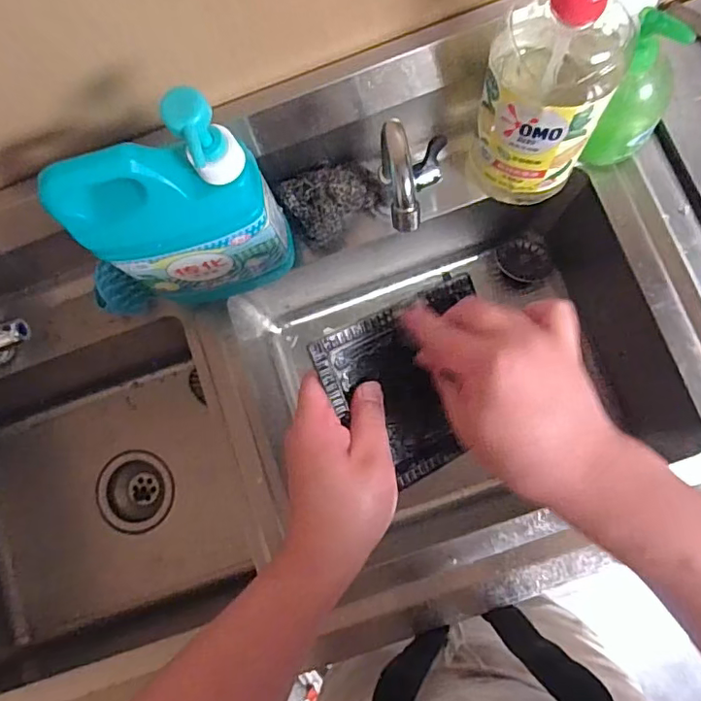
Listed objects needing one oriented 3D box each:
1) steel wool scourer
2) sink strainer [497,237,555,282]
[{"bbox_3d":[-0.018,-0.152,0.559,0.092,0.046,0.068,-30,81,1],"label":"steel wool scourer"},{"bbox_3d":[0.244,-0.129,0.761,0.074,0.020,0.061,-10,81,4],"label":"sink strainer"}]

